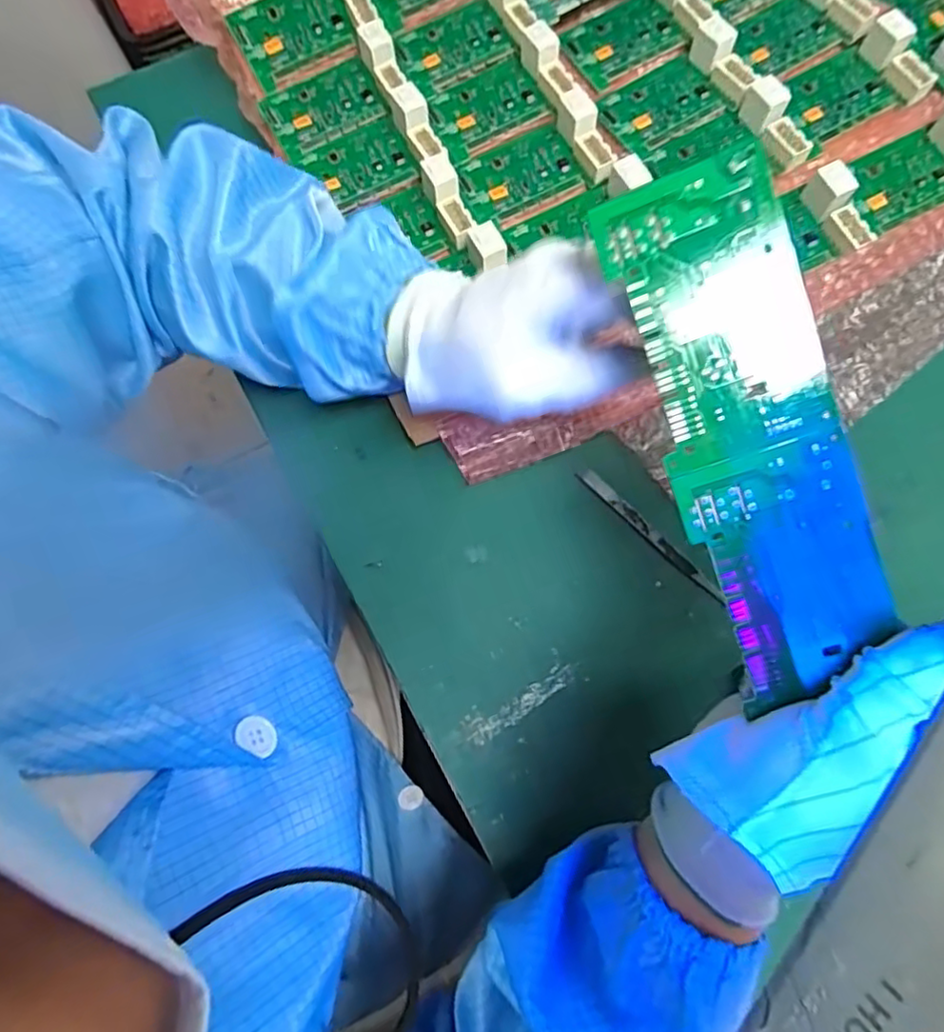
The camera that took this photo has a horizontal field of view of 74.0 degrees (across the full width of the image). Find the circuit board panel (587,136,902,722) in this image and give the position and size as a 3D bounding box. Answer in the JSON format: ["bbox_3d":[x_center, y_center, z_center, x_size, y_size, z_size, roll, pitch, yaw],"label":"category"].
[{"bbox_3d":[0.099,-0.027,0.223,0.058,0.004,0.186,-18,96,13],"label":"circuit board panel"}]

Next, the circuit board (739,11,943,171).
[{"bbox_3d":[0.231,-0.273,0.406,0.120,0.027,0.063,-30,80,-6],"label":"circuit board"}]

